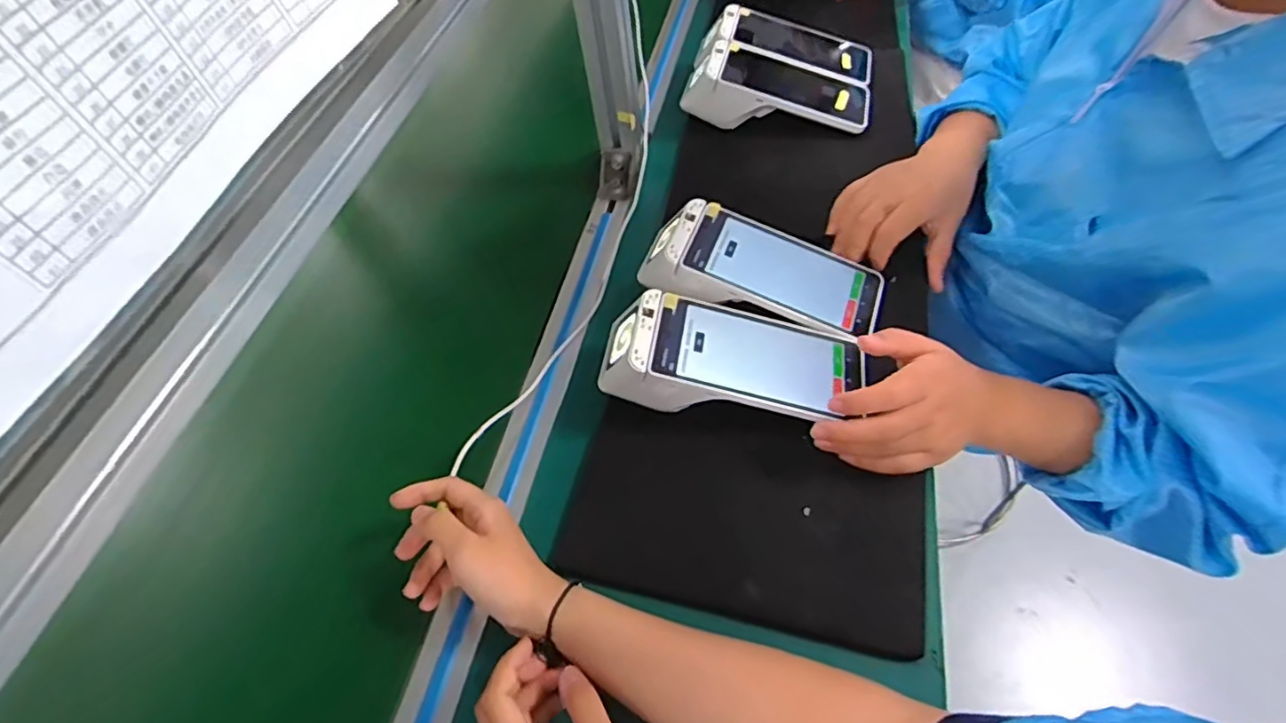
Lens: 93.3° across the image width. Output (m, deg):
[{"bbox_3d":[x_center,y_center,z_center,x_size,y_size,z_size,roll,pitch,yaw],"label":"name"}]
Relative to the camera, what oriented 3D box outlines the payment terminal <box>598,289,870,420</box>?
[{"bbox_3d":[0.069,-0.004,0.478,0.205,0.048,0.091,7,56,10],"label":"payment terminal"}]

